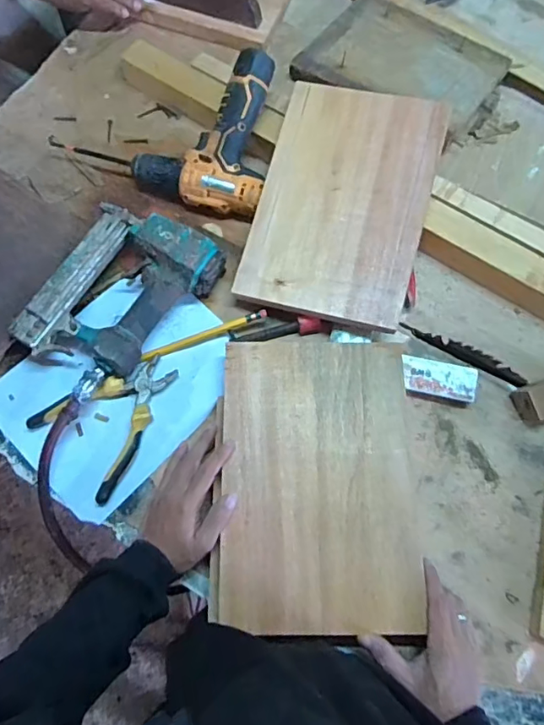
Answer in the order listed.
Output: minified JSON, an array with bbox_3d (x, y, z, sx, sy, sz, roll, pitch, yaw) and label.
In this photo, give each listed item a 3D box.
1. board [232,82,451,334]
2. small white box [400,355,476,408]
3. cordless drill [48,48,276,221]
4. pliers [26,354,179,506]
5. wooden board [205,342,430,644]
[{"bbox_3d":[0.088,-0.201,0.636,0.201,0.011,0.302,14,81,11],"label":"board"},{"bbox_3d":[0.196,0.023,0.611,0.087,0.023,0.043,12,72,4],"label":"small white box"},{"bbox_3d":[-0.108,-0.304,0.677,0.210,0.101,0.180,9,71,3],"label":"cordless drill"},{"bbox_3d":[-0.183,0.056,0.594,0.132,0.030,0.157,40,76,12],"label":"pliers"},{"bbox_3d":[0.050,0.120,0.549,0.208,0.014,0.302,3,71,1],"label":"wooden board"}]

